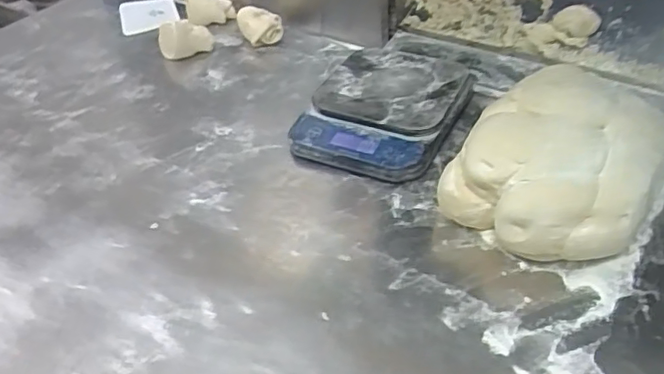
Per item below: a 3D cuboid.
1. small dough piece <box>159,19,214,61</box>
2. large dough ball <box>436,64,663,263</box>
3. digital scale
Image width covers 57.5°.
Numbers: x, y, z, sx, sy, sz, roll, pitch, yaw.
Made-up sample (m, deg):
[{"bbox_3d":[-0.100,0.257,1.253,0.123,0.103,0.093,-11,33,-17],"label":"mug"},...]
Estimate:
[{"bbox_3d":[-0.202,-0.200,0.827,0.079,0.039,0.046,-3,41,3],"label":"small dough piece"},{"bbox_3d":[0.212,-0.029,0.563,0.166,0.077,0.231,24,49,30],"label":"large dough ball"},{"bbox_3d":[0.058,-0.086,0.676,0.154,0.033,0.197,14,44,21],"label":"digital scale"}]

